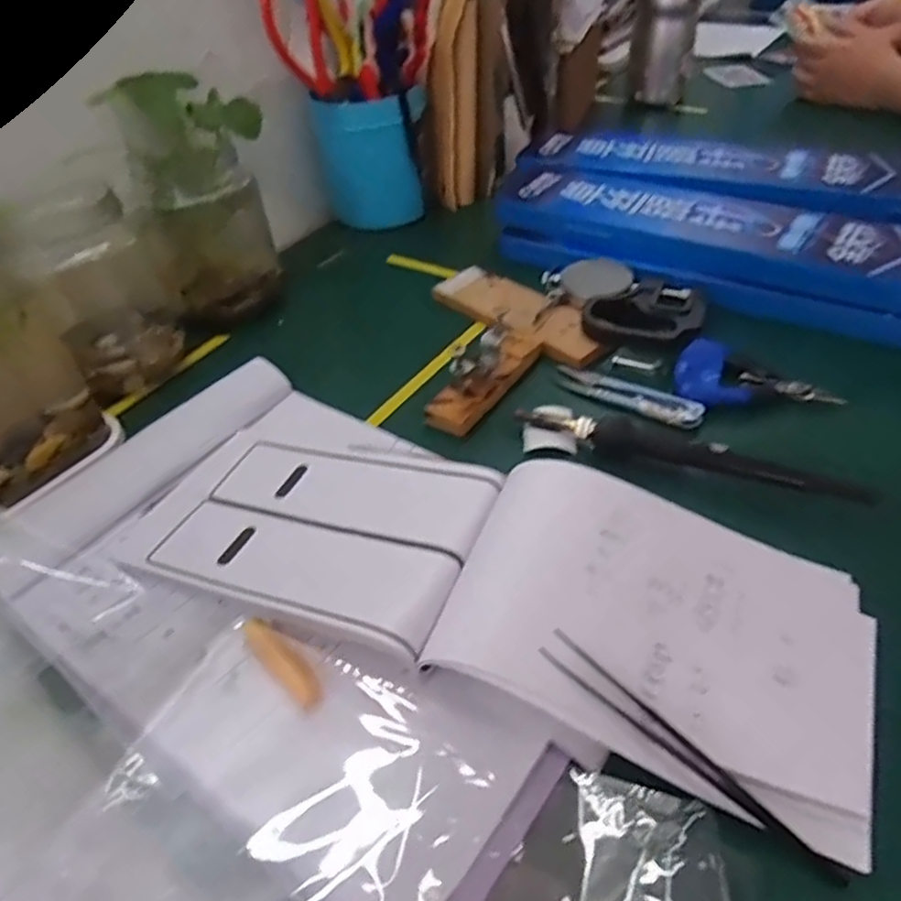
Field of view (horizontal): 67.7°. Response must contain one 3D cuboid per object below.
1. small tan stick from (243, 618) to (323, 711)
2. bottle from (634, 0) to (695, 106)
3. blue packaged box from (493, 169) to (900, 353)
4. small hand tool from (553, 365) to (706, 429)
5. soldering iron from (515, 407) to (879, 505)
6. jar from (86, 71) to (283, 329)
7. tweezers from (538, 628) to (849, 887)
[{"bbox_3d":[-0.078,0.099,0.313,0.055,0.006,0.015,32,55,33],"label":"small tan stick"},{"bbox_3d":[0.265,-0.521,0.827,0.074,0.192,0.057,6,45,13],"label":"bottle"},{"bbox_3d":[0.241,-0.152,0.510,0.466,0.049,0.110,20,49,25],"label":"blue packaged box"},{"bbox_3d":[0.115,-0.038,0.442,0.100,0.013,0.024,26,52,30],"label":"small hand tool"},{"bbox_3d":[0.132,0.000,0.390,0.192,0.020,0.019,15,47,21],"label":"soldering iron"},{"bbox_3d":[-0.195,-0.191,0.526,0.083,0.163,0.115,10,46,17],"label":"jar"},{"bbox_3d":[0.092,0.118,0.263,0.131,0.008,0.014,37,57,18],"label":"tweezers"}]

